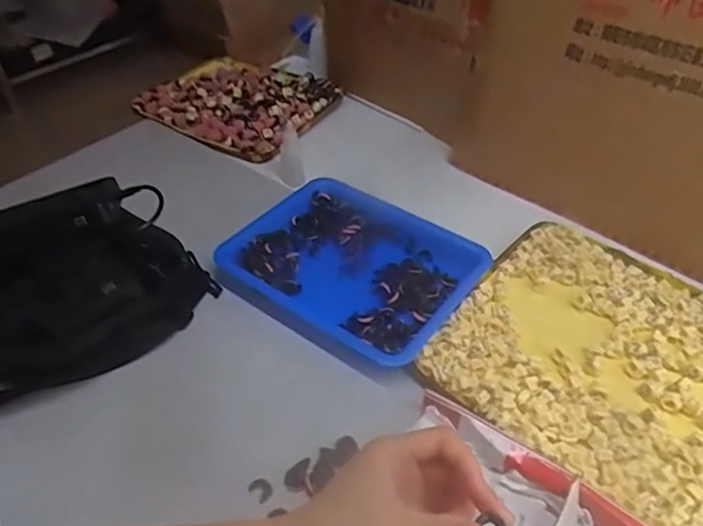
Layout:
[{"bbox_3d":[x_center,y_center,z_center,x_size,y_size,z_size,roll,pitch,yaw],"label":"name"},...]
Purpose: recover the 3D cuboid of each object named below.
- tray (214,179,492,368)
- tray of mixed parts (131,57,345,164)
[{"bbox_3d":[0.001,-0.003,0.530,0.213,0.023,0.175,28,49,26],"label":"tray"},{"bbox_3d":[-0.159,-0.233,0.788,0.241,0.035,0.206,20,46,20],"label":"tray of mixed parts"}]

